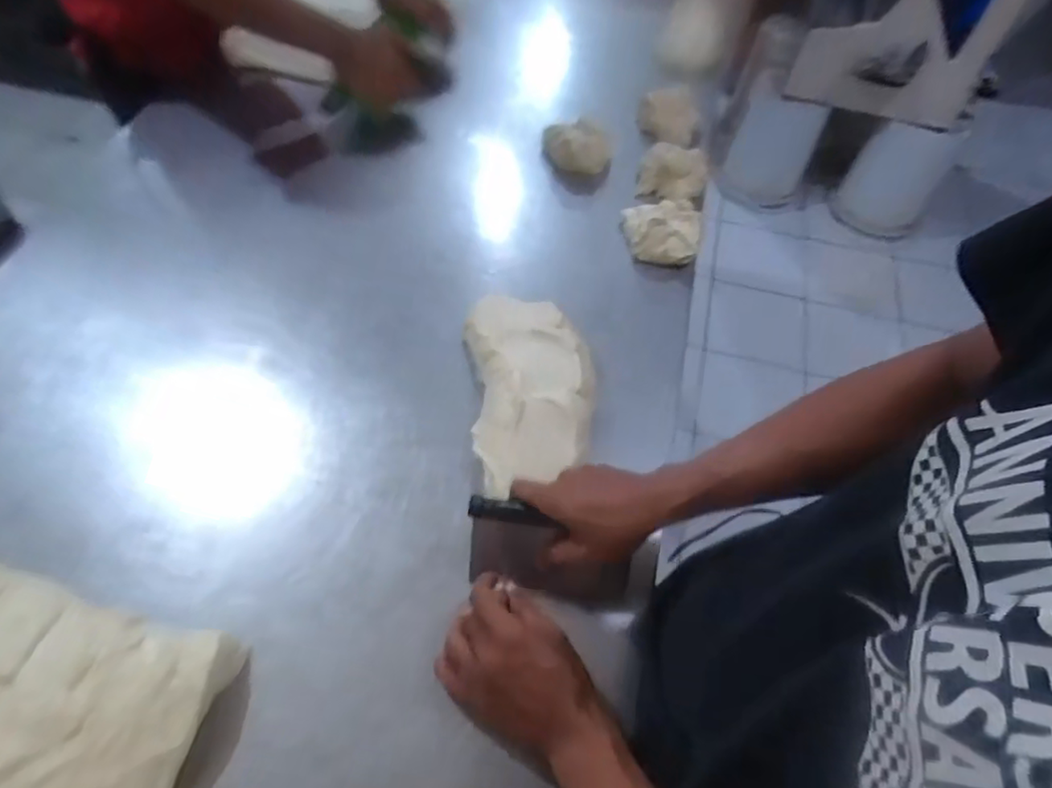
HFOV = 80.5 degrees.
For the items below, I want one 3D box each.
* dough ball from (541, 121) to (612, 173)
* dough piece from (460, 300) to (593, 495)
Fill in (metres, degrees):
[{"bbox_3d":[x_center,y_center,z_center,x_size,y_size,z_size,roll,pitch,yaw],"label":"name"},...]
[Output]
[{"bbox_3d":[0.077,-0.380,0.956,0.105,0.075,0.069,4,55,-1],"label":"dough ball"},{"bbox_3d":[0.003,-0.011,0.699,0.131,0.066,0.254,-4,55,-7],"label":"dough piece"}]

